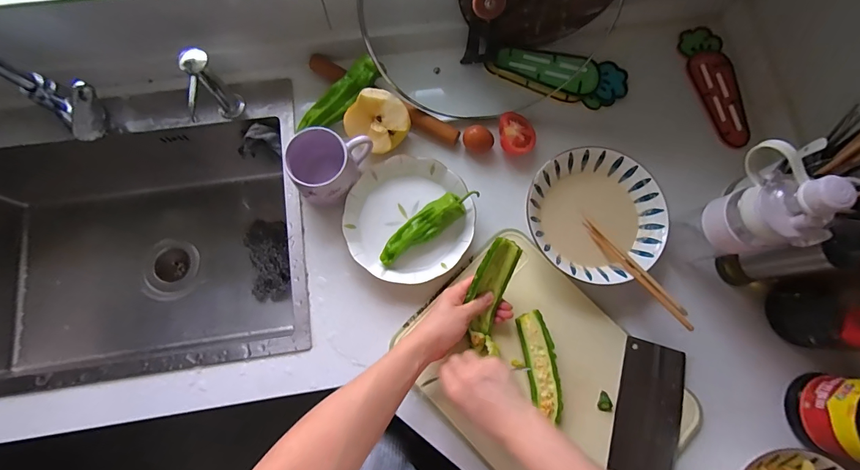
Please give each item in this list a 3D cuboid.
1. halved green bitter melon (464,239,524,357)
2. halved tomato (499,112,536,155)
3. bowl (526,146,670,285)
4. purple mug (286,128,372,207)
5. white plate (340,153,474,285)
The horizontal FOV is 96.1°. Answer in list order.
[{"bbox_3d":[0.082,0.081,0.526,0.052,0.024,0.160,11,102,1],"label":"halved green bitter melon"},{"bbox_3d":[0.137,-0.158,0.614,0.057,0.034,0.071,1,77,-1],"label":"halved tomato"},{"bbox_3d":[0.240,-0.026,0.576,0.195,0.055,0.192,0,77,-1],"label":"bowl"},{"bbox_3d":[-0.152,-0.104,0.569,0.094,0.076,0.111,24,77,5],"label":"purple mug"},{"bbox_3d":[-0.031,-0.023,0.580,0.185,0.028,0.184,0,77,-1],"label":"white plate"}]

